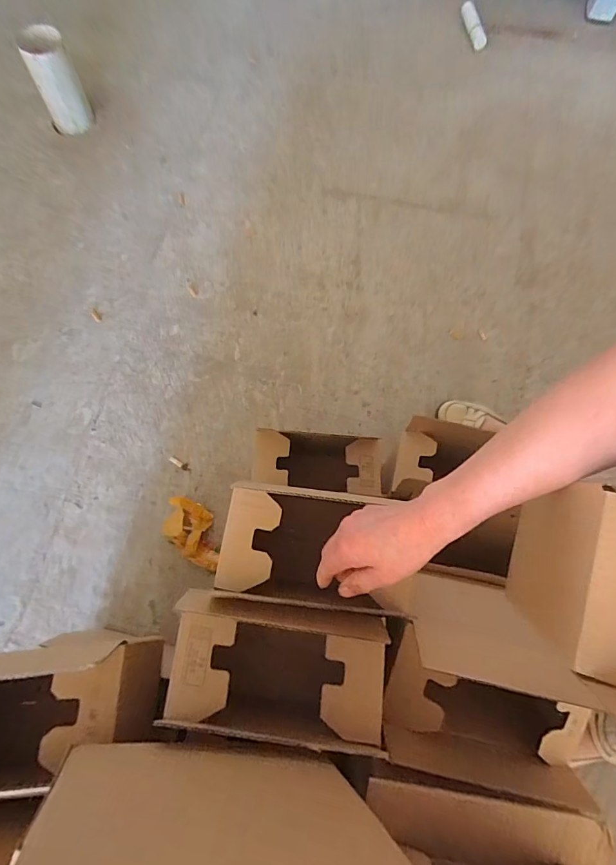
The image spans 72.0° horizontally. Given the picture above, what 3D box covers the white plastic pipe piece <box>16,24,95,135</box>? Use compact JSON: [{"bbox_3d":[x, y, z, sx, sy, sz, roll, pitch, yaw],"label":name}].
[{"bbox_3d":[-0.711,-0.991,1.212,0.122,0.217,0.144,-29,72,-10],"label":"white plastic pipe piece"}]

